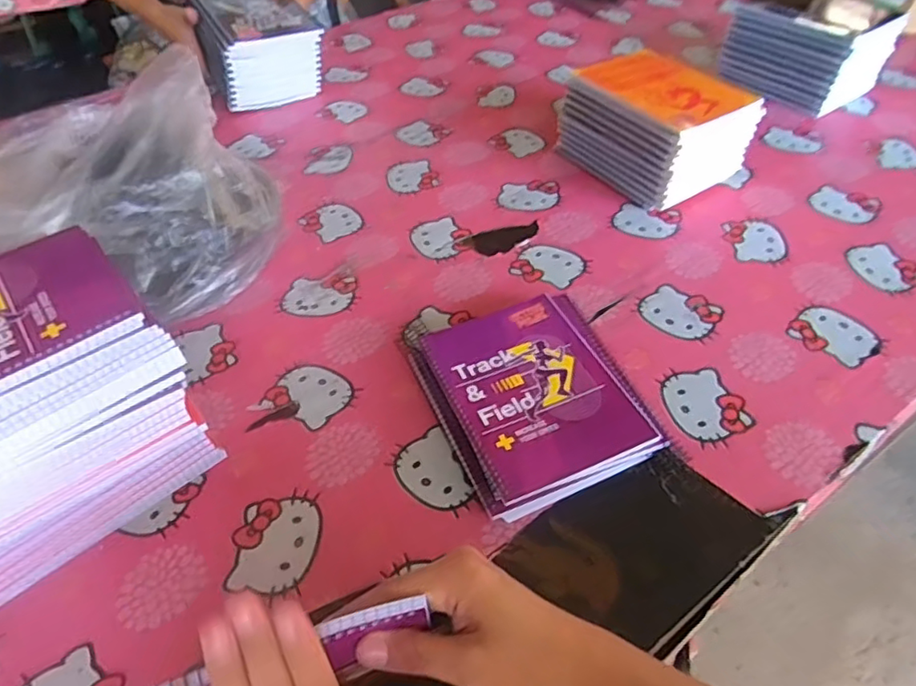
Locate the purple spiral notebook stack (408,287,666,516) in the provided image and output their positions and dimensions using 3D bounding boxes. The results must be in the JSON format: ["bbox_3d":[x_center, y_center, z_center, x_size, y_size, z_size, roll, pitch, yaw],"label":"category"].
[{"bbox_3d":[0.068,0.050,0.557,0.169,0.038,0.198,-18,48,-14],"label":"purple spiral notebook stack"}]

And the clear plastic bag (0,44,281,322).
[{"bbox_3d":[-0.373,-0.164,0.672,0.294,0.197,0.272,31,55,28],"label":"clear plastic bag"}]

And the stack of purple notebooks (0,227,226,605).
[{"bbox_3d":[-0.329,0.052,0.477,0.200,0.186,0.150,-31,52,-24],"label":"stack of purple notebooks"}]

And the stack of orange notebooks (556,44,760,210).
[{"bbox_3d":[0.244,-0.289,0.793,0.143,0.134,0.217,-27,51,-21],"label":"stack of orange notebooks"}]

